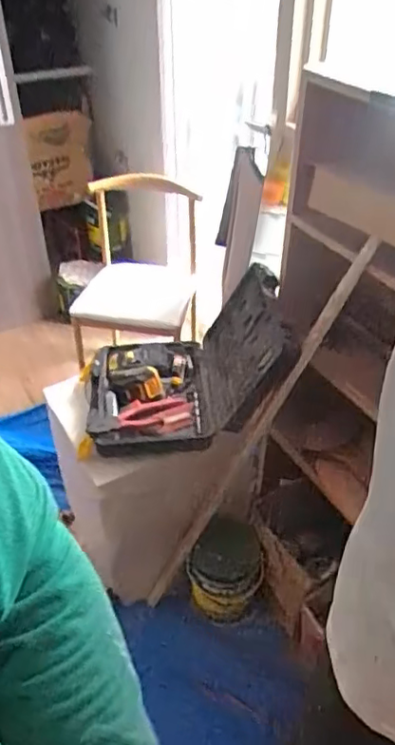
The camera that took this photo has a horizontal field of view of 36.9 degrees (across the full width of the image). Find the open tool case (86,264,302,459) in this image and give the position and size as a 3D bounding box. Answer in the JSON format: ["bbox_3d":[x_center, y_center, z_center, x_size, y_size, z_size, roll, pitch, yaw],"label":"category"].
[{"bbox_3d":[-0.024,-0.027,1.300,0.414,0.273,0.329,2,40,-3],"label":"open tool case"}]

